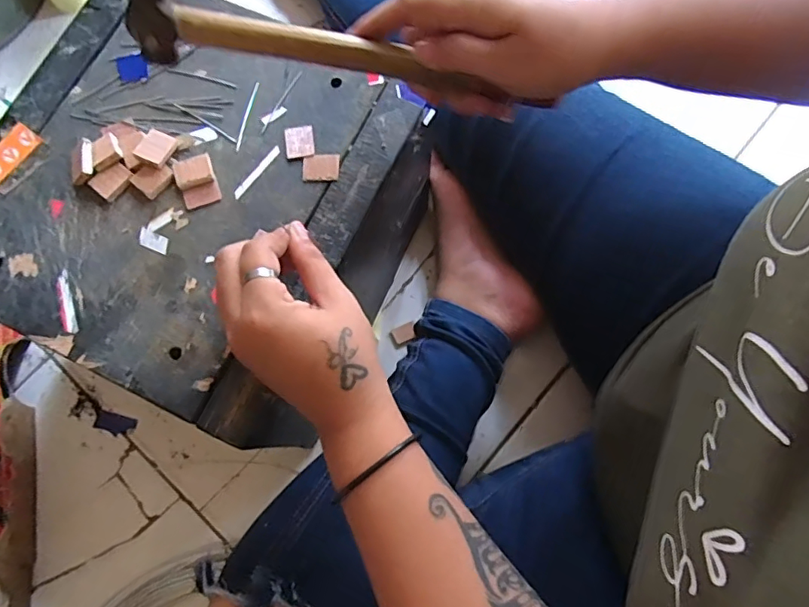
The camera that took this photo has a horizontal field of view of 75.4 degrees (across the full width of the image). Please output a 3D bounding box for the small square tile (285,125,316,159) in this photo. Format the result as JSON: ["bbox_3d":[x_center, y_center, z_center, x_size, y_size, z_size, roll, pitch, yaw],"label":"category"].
[{"bbox_3d":[-0.072,-0.112,0.359,0.019,0.004,0.024,-8,75,-1],"label":"small square tile"}]

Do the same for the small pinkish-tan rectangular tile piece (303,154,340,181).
[{"bbox_3d":[-0.056,-0.093,0.354,0.024,0.004,0.019,0,75,1],"label":"small pinkish-tan rectangular tile piece"}]

